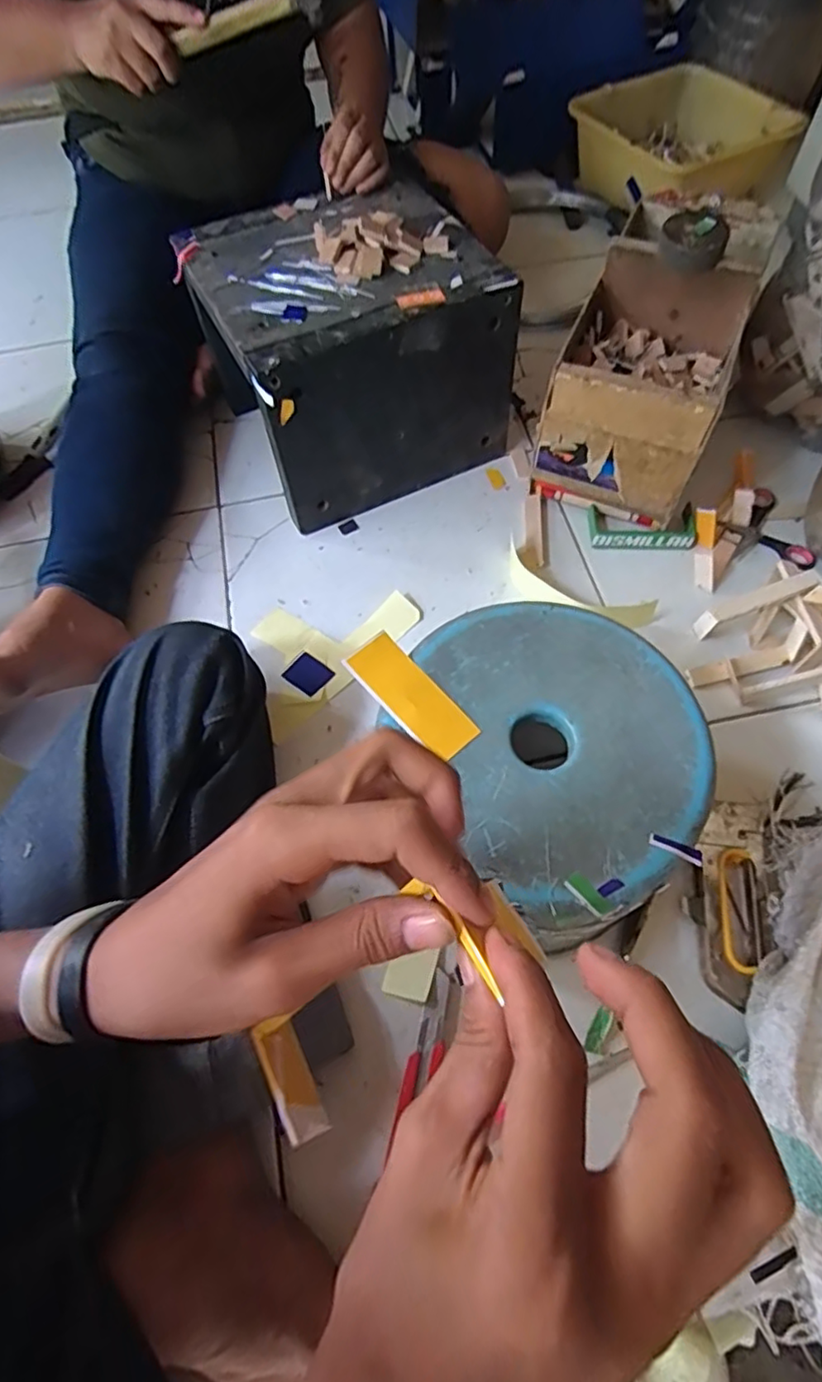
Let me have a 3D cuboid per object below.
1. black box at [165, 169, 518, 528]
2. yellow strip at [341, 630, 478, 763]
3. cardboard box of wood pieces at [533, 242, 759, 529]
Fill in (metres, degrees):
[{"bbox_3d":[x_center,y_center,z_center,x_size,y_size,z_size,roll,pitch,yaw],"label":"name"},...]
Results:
[{"bbox_3d":[-0.071,-0.391,0.709,0.275,0.217,0.262,-26,64,-11],"label":"black box"},{"bbox_3d":[-0.002,0.004,0.430,0.040,0.015,0.101,-39,67,-17],"label":"yellow strip"},{"bbox_3d":[0.239,-0.312,0.660,0.152,0.191,0.181,20,65,12],"label":"cardboard box of wood pieces"}]

